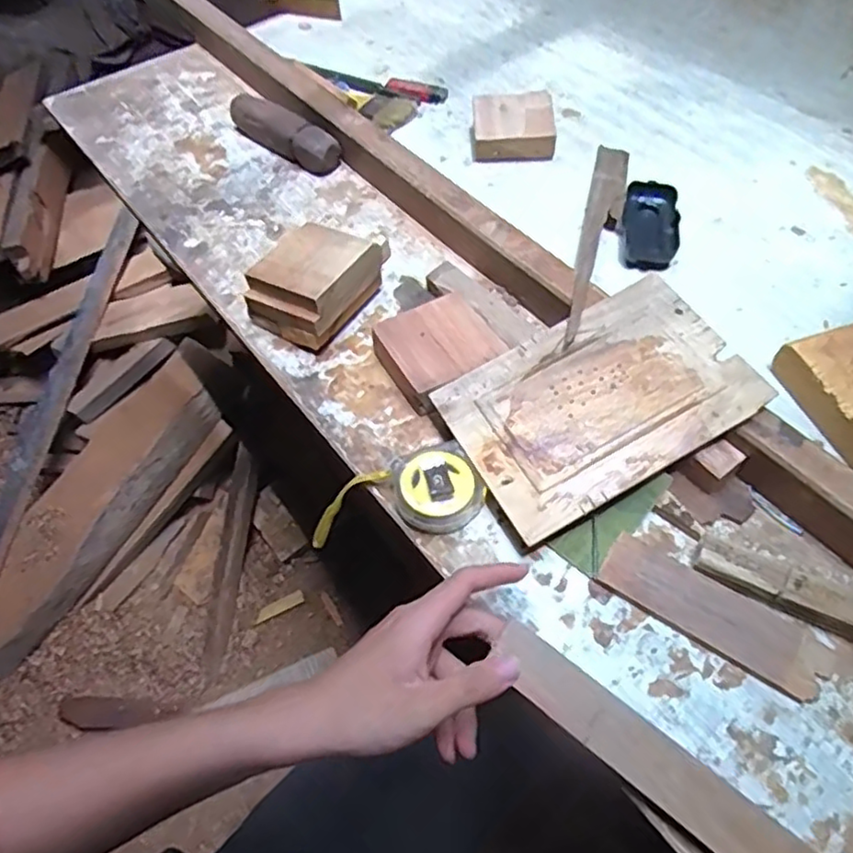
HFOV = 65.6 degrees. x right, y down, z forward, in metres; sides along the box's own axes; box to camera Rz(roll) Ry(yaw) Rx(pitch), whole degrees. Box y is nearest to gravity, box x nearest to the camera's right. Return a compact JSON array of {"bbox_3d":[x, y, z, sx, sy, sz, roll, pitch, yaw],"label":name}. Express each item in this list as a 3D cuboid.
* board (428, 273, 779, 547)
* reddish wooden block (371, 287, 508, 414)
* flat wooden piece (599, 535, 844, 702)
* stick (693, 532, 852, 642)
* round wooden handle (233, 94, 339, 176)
[{"bbox_3d":[0.131,-0.024,0.510,0.215,0.010,0.146,-29,60,-6],"label":"board"},{"bbox_3d":[0.009,-0.066,0.581,0.099,0.036,0.094,-29,59,-16],"label":"reddish wooden block"},{"bbox_3d":[0.196,0.128,0.453,0.152,0.011,0.044,28,61,20],"label":"flat wooden piece"},{"bbox_3d":[0.264,0.119,0.450,0.156,0.026,0.032,25,60,19],"label":"stick"},{"bbox_3d":[-0.170,-0.346,0.780,0.043,0.038,0.167,-39,62,-22],"label":"round wooden handle"}]

